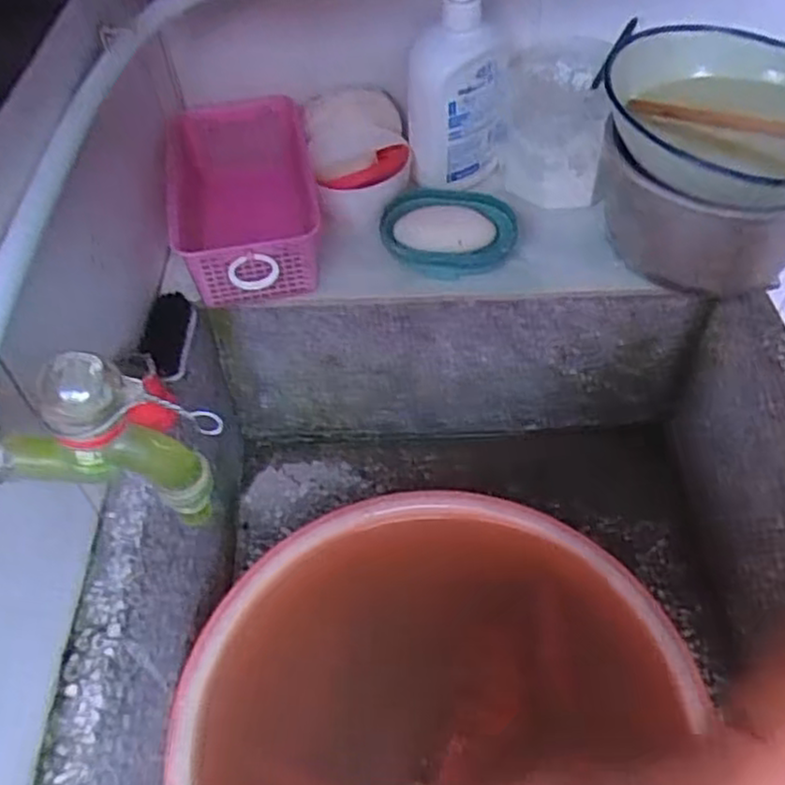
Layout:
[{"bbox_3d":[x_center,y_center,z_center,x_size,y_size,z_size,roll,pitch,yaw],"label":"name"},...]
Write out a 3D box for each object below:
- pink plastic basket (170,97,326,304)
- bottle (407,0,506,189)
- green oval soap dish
[{"bbox_3d":[-0.125,-0.159,0.614,0.110,0.077,0.191,-10,50,-5],"label":"pink plastic basket"},{"bbox_3d":[0.051,-0.253,0.614,0.083,0.160,0.049,-20,47,-14],"label":"bottle"},{"bbox_3d":[0.047,-0.130,0.610,0.108,0.035,0.082,1,50,4],"label":"green oval soap dish"}]

